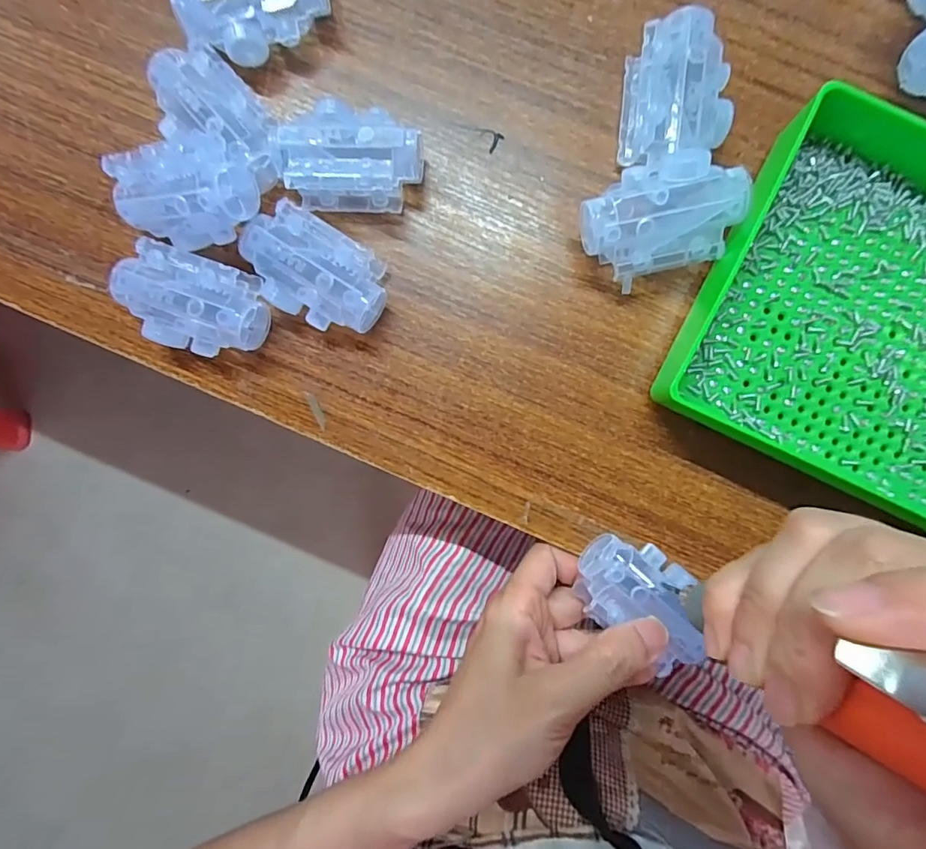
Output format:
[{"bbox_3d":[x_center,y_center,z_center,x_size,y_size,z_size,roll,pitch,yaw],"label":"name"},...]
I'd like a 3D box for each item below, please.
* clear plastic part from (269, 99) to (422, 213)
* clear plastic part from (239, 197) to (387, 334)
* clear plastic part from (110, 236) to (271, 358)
[{"bbox_3d":[-0.053,-0.129,0.234,0.066,0.028,0.045,0,92,2],"label":"clear plastic part"},{"bbox_3d":[-0.071,-0.073,0.236,0.066,0.029,0.044,30,93,1],"label":"clear plastic part"},{"bbox_3d":[-0.131,-0.059,0.237,0.064,0.028,0.044,20,93,2],"label":"clear plastic part"}]

